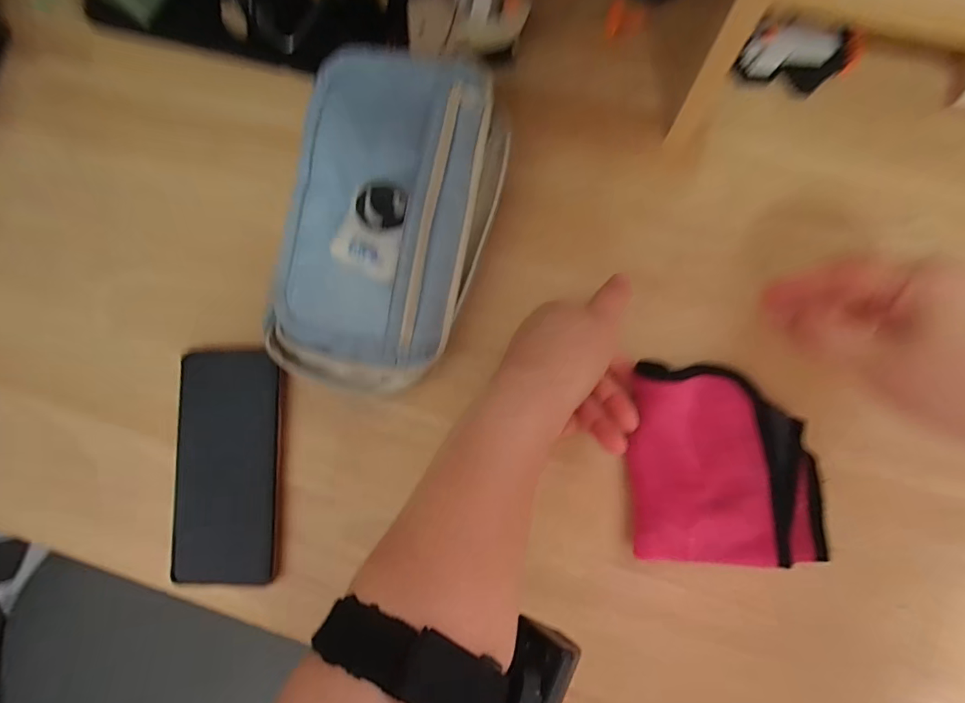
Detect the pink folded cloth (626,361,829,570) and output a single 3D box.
[{"bbox_3d":[0.152,0.070,0.286,0.115,0.012,0.117,2,83,5],"label":"pink folded cloth"}]

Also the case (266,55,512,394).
[{"bbox_3d":[-0.057,-0.083,0.307,0.125,0.059,0.216,13,84,6],"label":"case"}]

